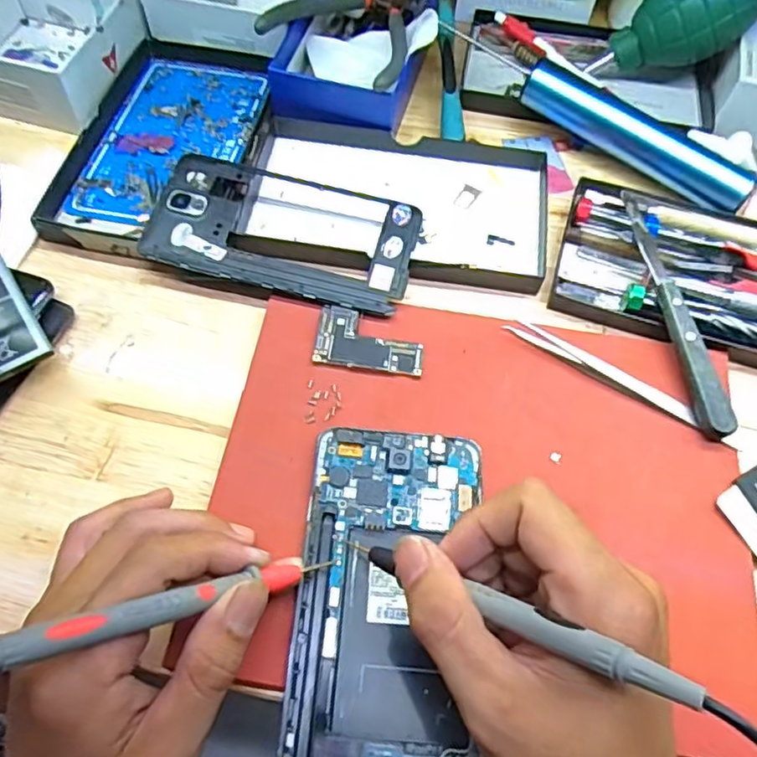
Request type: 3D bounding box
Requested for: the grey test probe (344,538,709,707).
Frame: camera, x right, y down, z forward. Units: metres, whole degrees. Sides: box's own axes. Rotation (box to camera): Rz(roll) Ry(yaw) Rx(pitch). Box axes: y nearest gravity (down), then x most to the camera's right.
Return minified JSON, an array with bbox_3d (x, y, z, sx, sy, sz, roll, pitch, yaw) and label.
[{"bbox_3d":[0.034,0.077,0.214,0.010,0.009,0.148,-49,28,-25],"label":"grey test probe"}]

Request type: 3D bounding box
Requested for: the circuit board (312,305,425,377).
[{"bbox_3d":[-0.004,-0.020,0.326,0.056,0.004,0.033,9,61,2],"label":"circuit board"}]

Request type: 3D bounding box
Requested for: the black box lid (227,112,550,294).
[{"bbox_3d":[0.012,-0.108,0.378,0.179,0.017,0.116,9,61,2],"label":"black box lid"}]

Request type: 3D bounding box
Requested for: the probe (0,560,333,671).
[{"bbox_3d":[-0.072,0.079,0.211,0.145,0.012,0.009,1,51,-47],"label":"probe"}]

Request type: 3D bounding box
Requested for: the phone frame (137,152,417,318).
[{"bbox_3d":[-0.053,-0.083,0.350,0.145,0.009,0.075,14,67,3],"label":"phone frame"}]

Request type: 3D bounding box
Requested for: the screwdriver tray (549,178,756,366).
[{"bbox_3d":[0.193,-0.060,0.352,0.172,0.019,0.103,16,62,6],"label":"screwdriver tray"}]

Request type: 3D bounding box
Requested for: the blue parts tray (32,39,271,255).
[{"bbox_3d":[-0.129,-0.151,0.396,0.108,0.014,0.180,10,61,3],"label":"blue parts tray"}]

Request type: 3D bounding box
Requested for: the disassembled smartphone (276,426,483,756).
[{"bbox_3d":[0.004,0.092,0.264,0.075,0.008,0.147,5,63,1],"label":"disassembled smartphone"}]

